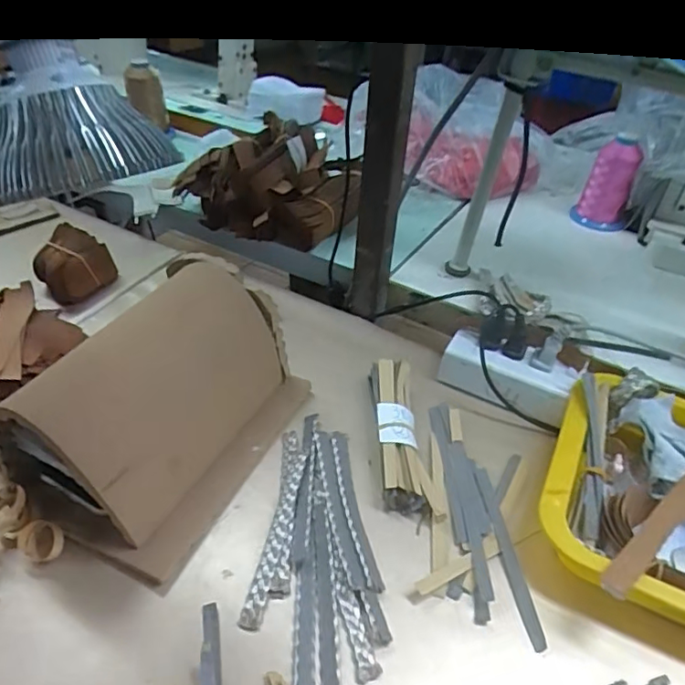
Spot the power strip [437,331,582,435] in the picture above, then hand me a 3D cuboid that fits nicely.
[{"bbox_3d":[0.149,0.028,0.503,0.127,0.034,0.058,27,45,24],"label":"power strip"}]

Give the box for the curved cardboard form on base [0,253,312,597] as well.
[{"bbox_3d":[-0.130,0.043,0.417,0.130,0.113,0.203,21,43,18],"label":"curved cardboard form on base"}]

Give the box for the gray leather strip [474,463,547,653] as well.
[{"bbox_3d":[0.118,0.149,0.398,0.012,0.007,0.132,-2,41,-8],"label":"gray leather strip"}]

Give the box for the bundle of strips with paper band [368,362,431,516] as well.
[{"bbox_3d":[0.045,0.072,0.459,0.033,0.027,0.138,1,41,-4],"label":"bundle of strips with paper band"}]

